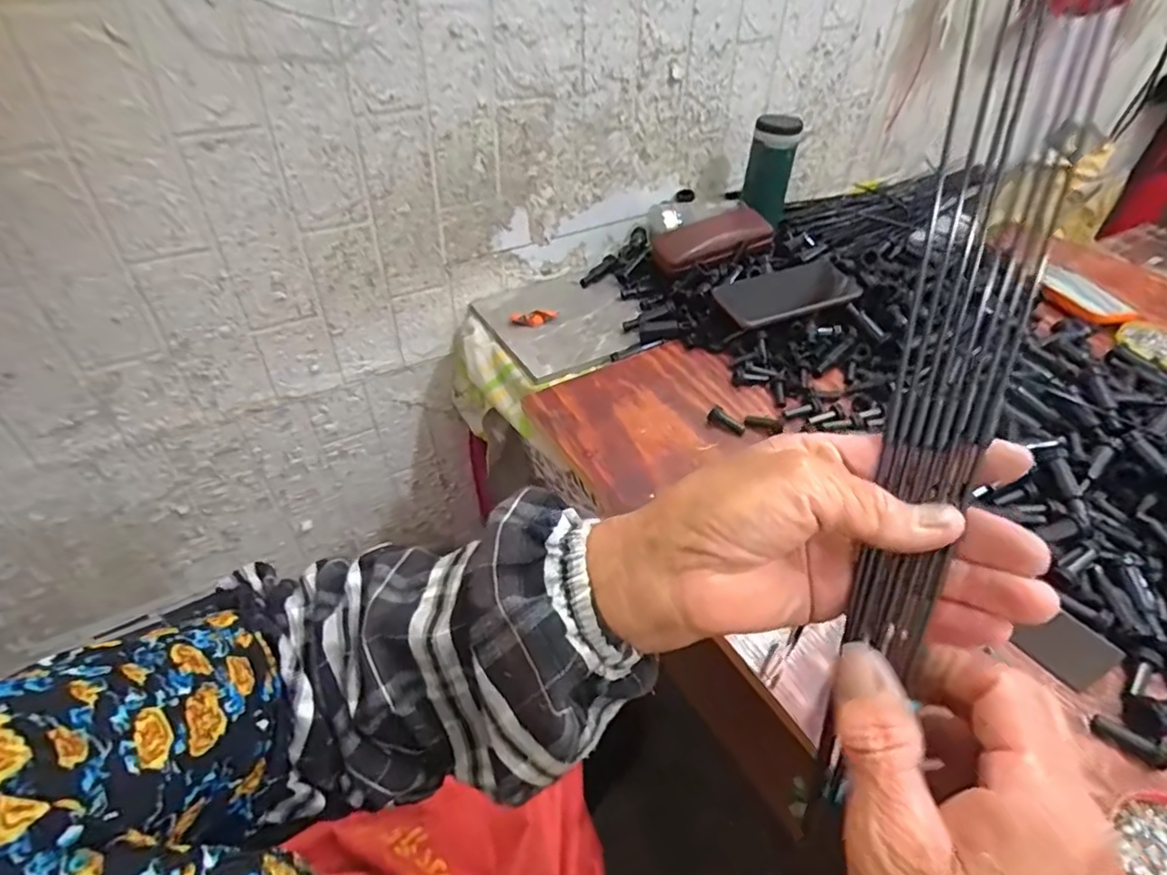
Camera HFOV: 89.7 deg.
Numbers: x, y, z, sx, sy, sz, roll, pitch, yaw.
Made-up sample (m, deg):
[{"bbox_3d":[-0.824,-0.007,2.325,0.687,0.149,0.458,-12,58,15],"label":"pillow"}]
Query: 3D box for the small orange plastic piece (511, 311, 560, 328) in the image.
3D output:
[{"bbox_3d":[-0.062,-0.149,0.736,0.060,0.020,0.014,3,43,2],"label":"small orange plastic piece"}]

